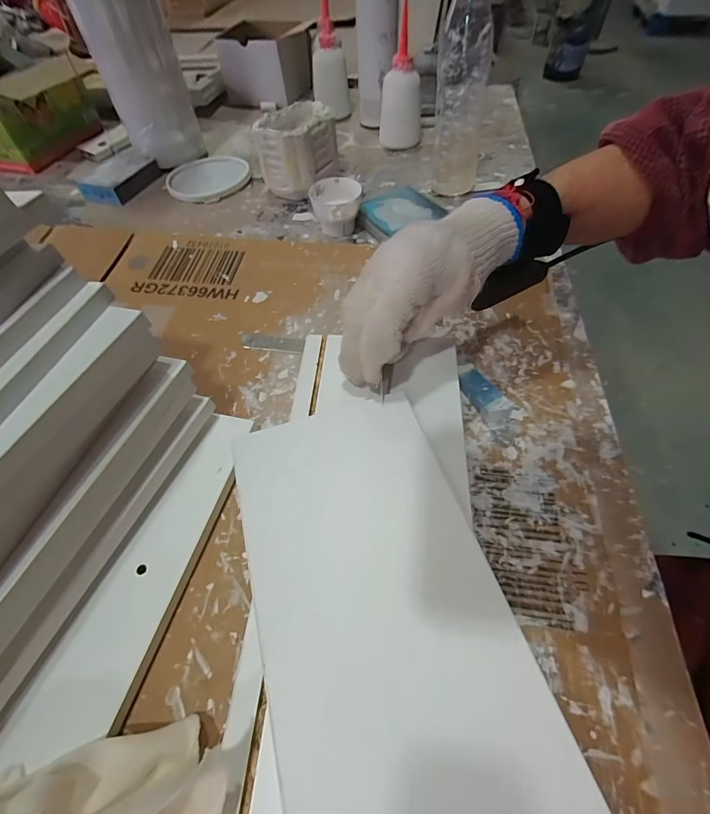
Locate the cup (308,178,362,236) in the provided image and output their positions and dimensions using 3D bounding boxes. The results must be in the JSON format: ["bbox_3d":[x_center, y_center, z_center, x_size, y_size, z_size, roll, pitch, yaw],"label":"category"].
[{"bbox_3d":[-0.024,-0.249,0.491,0.061,0.047,0.066,-1,55,2],"label":"cup"}]

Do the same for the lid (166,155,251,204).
[{"bbox_3d":[-0.223,-0.348,0.594,0.121,0.011,0.123,-10,55,-4],"label":"lid"}]

